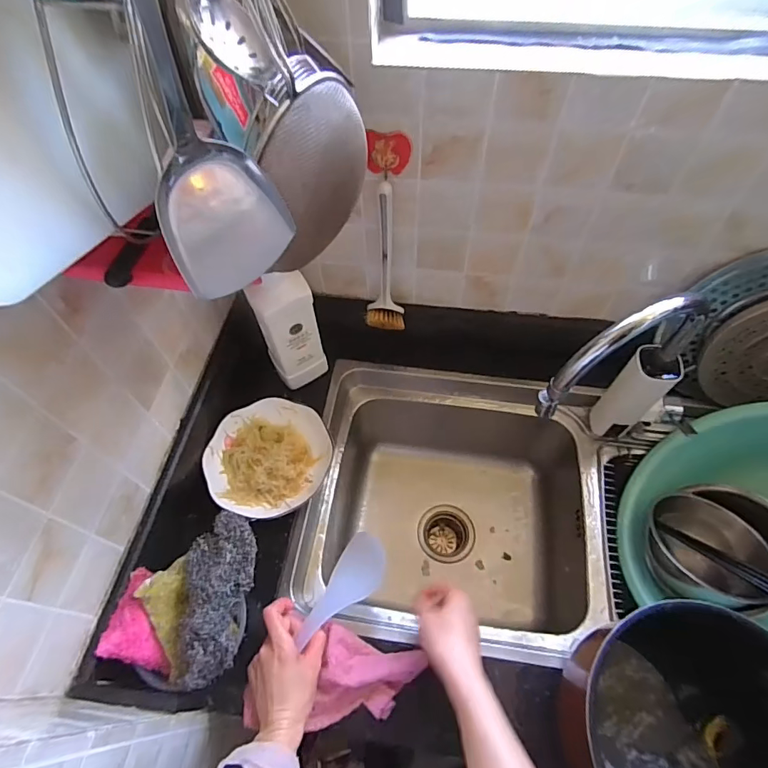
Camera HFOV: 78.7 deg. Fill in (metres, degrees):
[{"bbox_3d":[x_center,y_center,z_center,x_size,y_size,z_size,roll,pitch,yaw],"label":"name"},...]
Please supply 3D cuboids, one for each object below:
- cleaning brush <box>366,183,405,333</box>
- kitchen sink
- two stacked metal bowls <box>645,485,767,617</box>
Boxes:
[{"bbox_3d":[-0.001,-0.167,0.659,0.058,0.225,0.049,-4,58,-1],"label":"cleaning brush"},{"bbox_3d":[0.118,0.218,0.818,0.447,0.264,0.424,7,58,6],"label":"kitchen sink"},{"bbox_3d":[0.466,0.233,0.670,0.157,0.107,0.166,-1,58,1],"label":"two stacked metal bowls"}]

